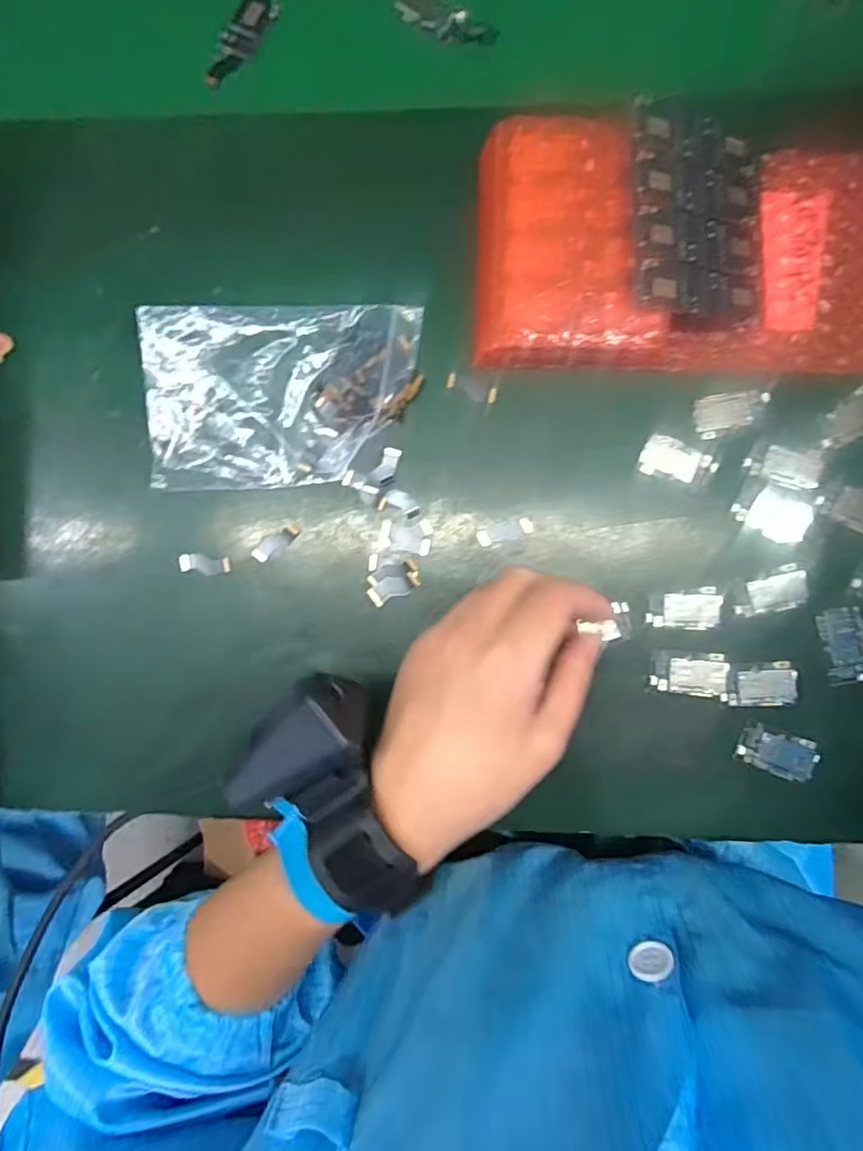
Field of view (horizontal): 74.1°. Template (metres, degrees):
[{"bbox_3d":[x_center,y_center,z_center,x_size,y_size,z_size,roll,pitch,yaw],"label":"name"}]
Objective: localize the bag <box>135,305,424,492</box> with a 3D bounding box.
[{"bbox_3d":[-0.081,-0.098,0.307,0.148,0.014,0.096,-3,91,3],"label":"bag"}]

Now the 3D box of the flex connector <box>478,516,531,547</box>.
[{"bbox_3d":[0.040,-0.023,0.307,0.029,0.004,0.010,-15,90,3],"label":"flex connector"}]

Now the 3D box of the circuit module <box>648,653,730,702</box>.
[{"bbox_3d":[0.135,0.052,0.299,0.040,0.004,0.022,5,91,3],"label":"circuit module"}]

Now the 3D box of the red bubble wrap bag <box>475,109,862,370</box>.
[{"bbox_3d":[0.159,-0.165,0.284,0.268,0.028,0.120,1,91,3],"label":"red bubble wrap bag"}]

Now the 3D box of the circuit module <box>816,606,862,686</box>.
[{"bbox_3d":[0.215,0.036,0.296,0.022,0.004,0.039,-11,90,3],"label":"circuit module"}]

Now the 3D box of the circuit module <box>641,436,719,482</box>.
[{"bbox_3d":[0.130,-0.060,0.299,0.038,0.004,0.021,12,92,3],"label":"circuit module"}]

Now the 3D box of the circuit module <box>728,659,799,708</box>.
[{"bbox_3d":[0.173,0.057,0.297,0.034,0.004,0.023,-2,91,3],"label":"circuit module"}]

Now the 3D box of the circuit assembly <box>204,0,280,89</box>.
[{"bbox_3d":[-0.111,-0.307,0.329,0.020,0.005,0.060,33,92,2],"label":"circuit assembly"}]

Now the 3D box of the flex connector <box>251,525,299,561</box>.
[{"bbox_3d":[-0.086,-0.018,0.315,0.029,0.004,0.010,-33,89,3],"label":"flex connector"}]

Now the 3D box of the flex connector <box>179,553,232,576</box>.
[{"bbox_3d":[-0.126,-0.006,0.316,0.029,0.004,0.011,9,91,3],"label":"flex connector"}]

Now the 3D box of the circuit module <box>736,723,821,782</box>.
[{"bbox_3d":[0.180,0.092,0.295,0.038,0.004,0.022,19,92,3],"label":"circuit module"}]

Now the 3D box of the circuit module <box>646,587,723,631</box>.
[{"bbox_3d":[0.133,0.018,0.299,0.038,0.004,0.021,-4,91,3],"label":"circuit module"}]

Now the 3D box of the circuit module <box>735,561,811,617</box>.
[{"bbox_3d":[0.177,0.008,0.297,0.037,0.004,0.022,-13,90,3],"label":"circuit module"}]

